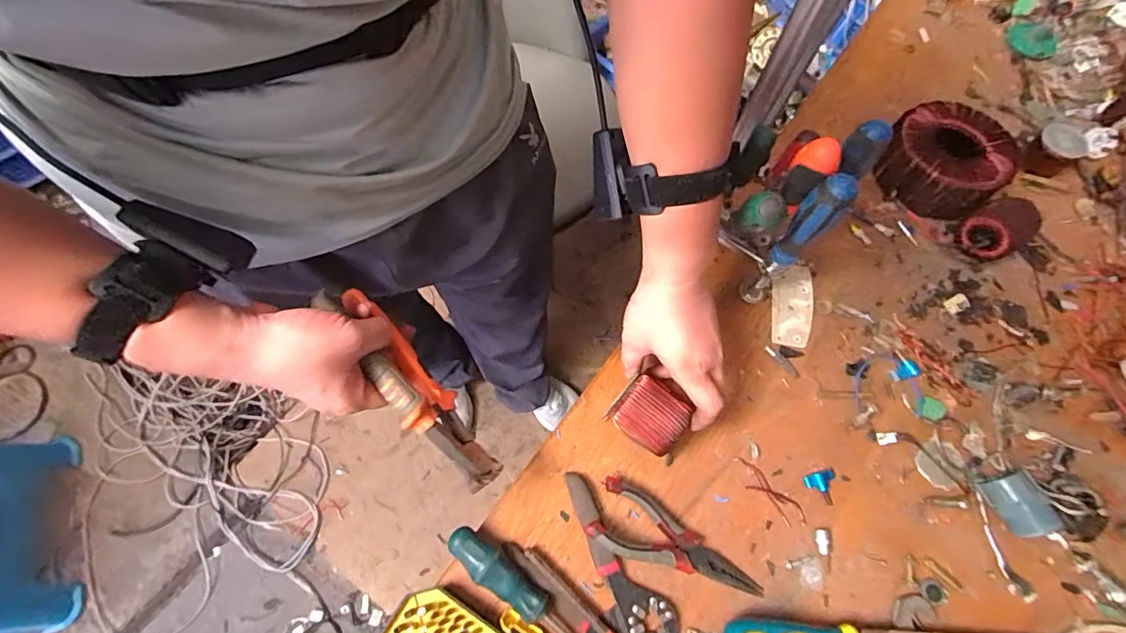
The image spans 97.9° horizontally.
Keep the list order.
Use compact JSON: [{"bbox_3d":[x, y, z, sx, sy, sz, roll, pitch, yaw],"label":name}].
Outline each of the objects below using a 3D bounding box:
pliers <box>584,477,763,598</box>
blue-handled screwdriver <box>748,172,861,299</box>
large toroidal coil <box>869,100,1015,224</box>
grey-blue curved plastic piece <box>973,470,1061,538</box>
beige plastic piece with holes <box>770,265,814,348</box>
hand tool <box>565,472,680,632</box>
[{"bbox_3d":[0.100,0.195,0.423,0.154,0.029,0.058,24,68,6],"label":"pliers"},{"bbox_3d":[0.207,-0.062,0.459,0.030,0.189,0.024,41,71,12],"label":"blue-handled screwdriver"},{"bbox_3d":[0.458,-0.193,0.594,0.127,0.066,0.136,1,68,-3],"label":"large toroidal coil"},{"bbox_3d":[0.416,0.171,0.447,0.033,0.035,0.053,-17,70,-11],"label":"grey-blue curved plastic piece"},{"bbox_3d":[0.251,-0.014,0.536,0.047,0.004,0.098,10,68,0],"label":"beige plastic piece with holes"},{"bbox_3d":[0.039,0.215,0.419,0.050,0.017,0.160,-30,73,-15],"label":"hand tool"}]

